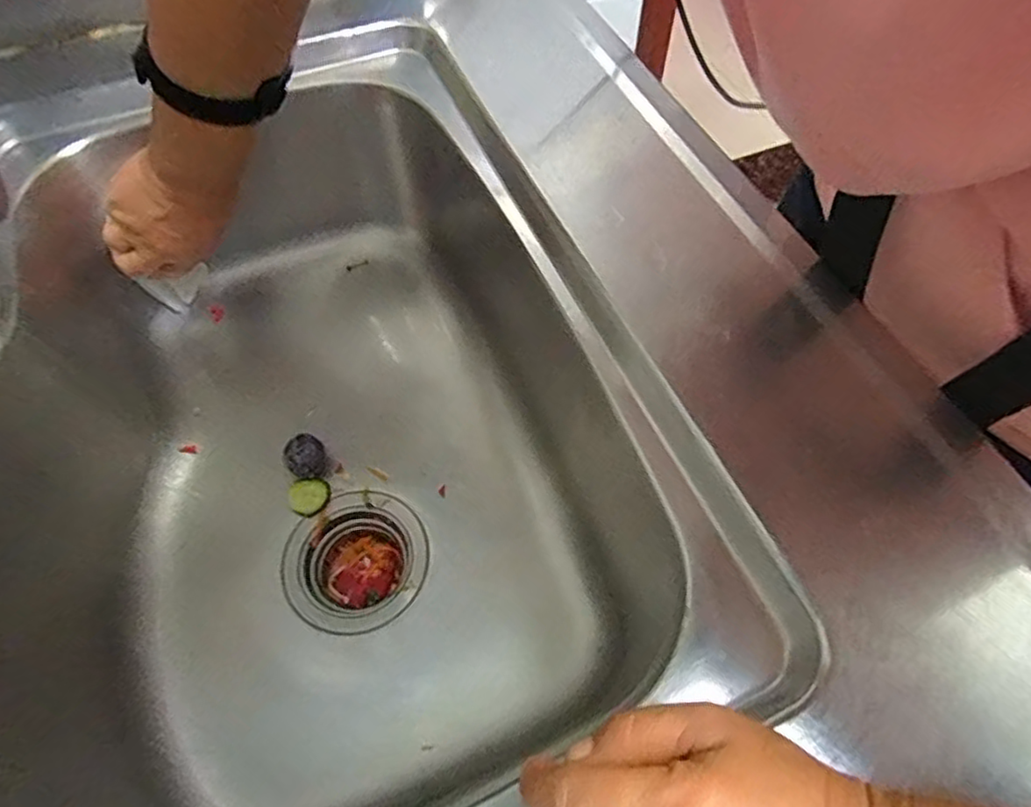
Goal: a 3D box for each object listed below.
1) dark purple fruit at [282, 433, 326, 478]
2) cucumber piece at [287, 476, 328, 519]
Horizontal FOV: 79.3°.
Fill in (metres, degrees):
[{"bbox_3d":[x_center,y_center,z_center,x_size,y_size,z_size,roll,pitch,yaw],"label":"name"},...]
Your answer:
[{"bbox_3d":[-0.174,0.044,0.510,0.031,0.028,0.028,-2,60,-1],"label":"dark purple fruit"},{"bbox_3d":[-0.170,0.075,0.510,0.031,0.005,0.032,0,60,0],"label":"cucumber piece"}]

